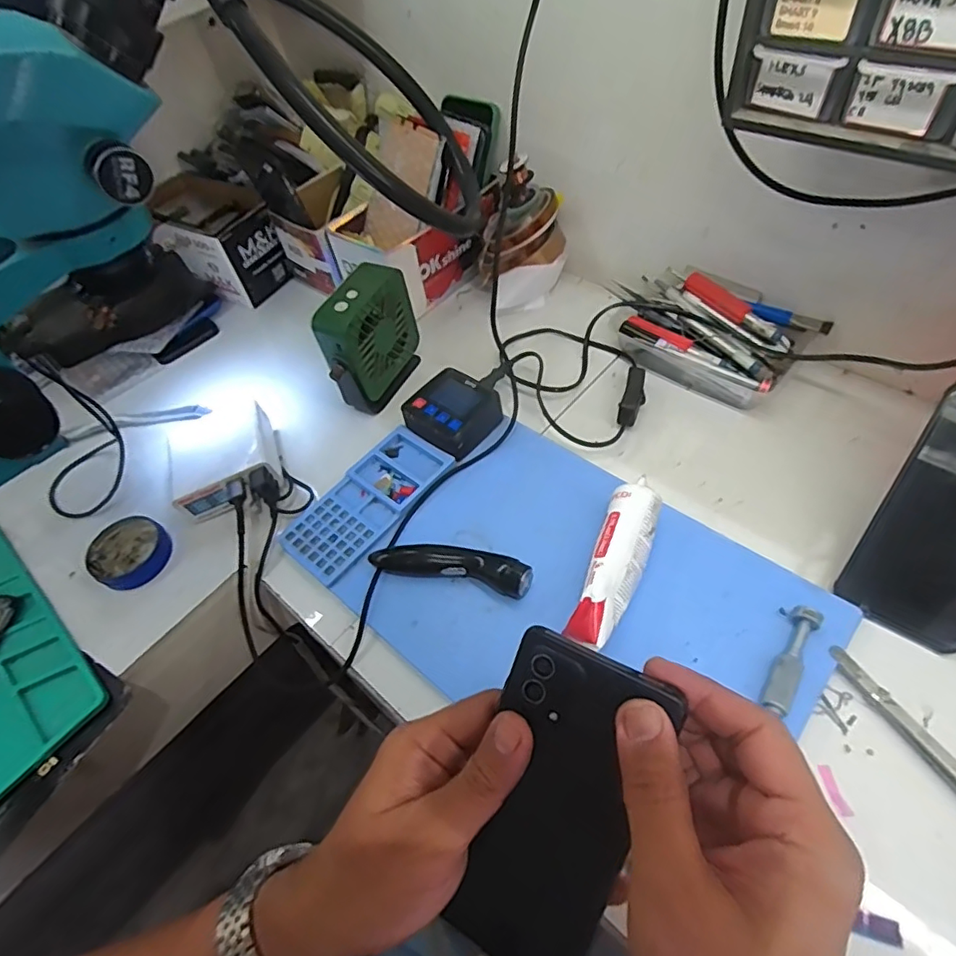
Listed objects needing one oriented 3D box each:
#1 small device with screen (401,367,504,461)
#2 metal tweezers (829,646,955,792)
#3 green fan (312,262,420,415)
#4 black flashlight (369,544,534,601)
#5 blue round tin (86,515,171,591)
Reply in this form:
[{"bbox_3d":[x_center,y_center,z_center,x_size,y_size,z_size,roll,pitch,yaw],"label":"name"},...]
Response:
[{"bbox_3d":[-0.024,-0.061,0.510,0.069,0.031,0.075,32,64,28],"label":"small device with screen"},{"bbox_3d":[0.271,0.167,0.324,0.012,0.014,0.156,-26,55,-14],"label":"metal tweezers"},{"bbox_3d":[-0.104,-0.130,0.534,0.038,0.112,0.105,18,58,21],"label":"green fan"},{"bbox_3d":[-0.020,0.063,0.425,0.122,0.027,0.035,12,55,14],"label":"black flashlight"},{"bbox_3d":[-0.296,0.062,0.477,0.062,0.020,0.059,-2,53,3],"label":"blue round tin"}]

